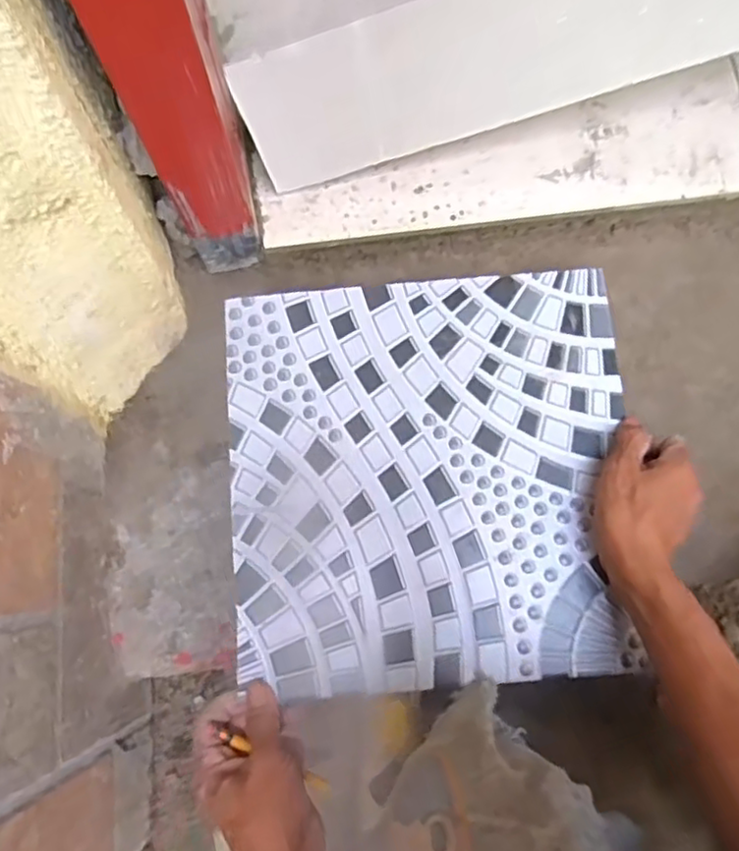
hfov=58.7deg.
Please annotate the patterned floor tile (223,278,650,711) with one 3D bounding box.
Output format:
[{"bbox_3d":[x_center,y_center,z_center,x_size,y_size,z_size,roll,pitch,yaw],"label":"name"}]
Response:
[{"bbox_3d":[0.048,0.036,0.516,0.309,0.014,0.314,-5,77,0],"label":"patterned floor tile"}]

